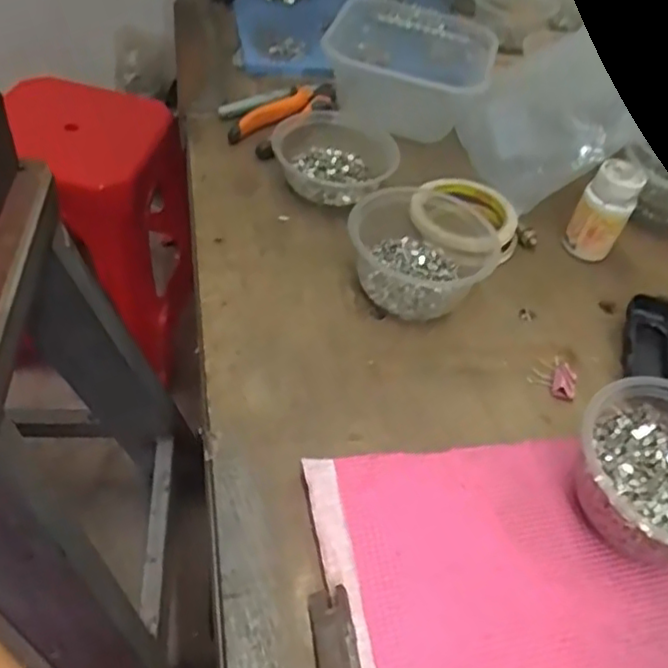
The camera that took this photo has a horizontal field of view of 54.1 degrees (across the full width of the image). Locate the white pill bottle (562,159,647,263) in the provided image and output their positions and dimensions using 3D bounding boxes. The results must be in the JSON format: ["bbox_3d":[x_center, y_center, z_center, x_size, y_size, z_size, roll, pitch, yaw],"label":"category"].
[{"bbox_3d":[0.241,-0.108,0.588,0.045,0.085,0.041,28,49,15],"label":"white pill bottle"}]

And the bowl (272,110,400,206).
[{"bbox_3d":[0.001,-0.170,0.615,0.113,0.041,0.130,7,47,-4],"label":"bowl"}]

